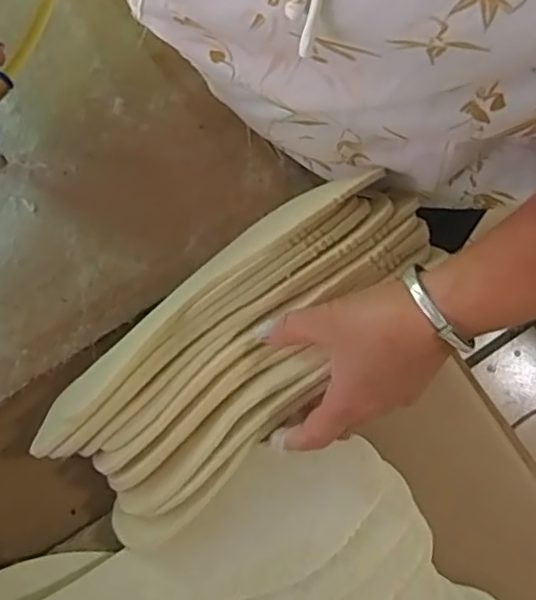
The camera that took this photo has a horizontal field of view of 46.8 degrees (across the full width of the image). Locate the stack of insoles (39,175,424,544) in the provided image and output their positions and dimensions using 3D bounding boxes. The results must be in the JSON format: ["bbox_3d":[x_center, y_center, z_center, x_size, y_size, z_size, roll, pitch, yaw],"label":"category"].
[{"bbox_3d":[-0.025,0.028,0.444,0.132,0.077,0.294,44,91,9],"label":"stack of insoles"}]

